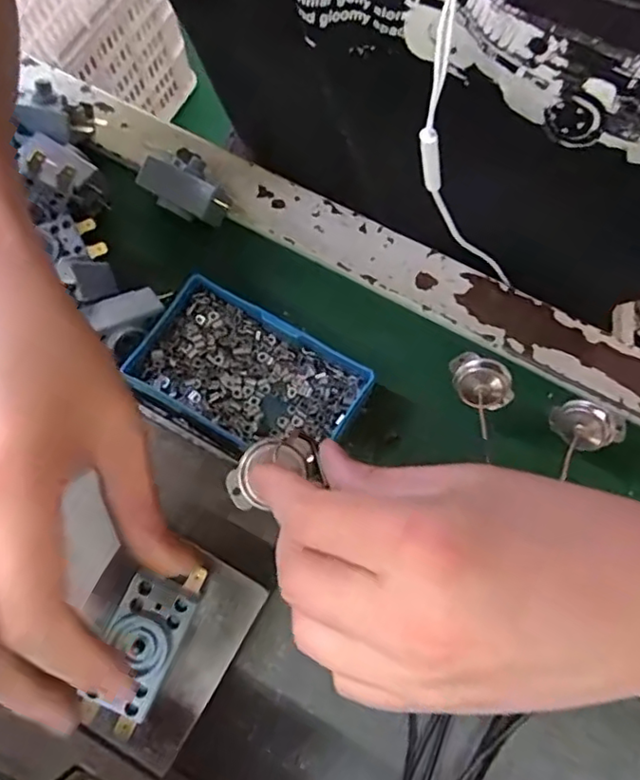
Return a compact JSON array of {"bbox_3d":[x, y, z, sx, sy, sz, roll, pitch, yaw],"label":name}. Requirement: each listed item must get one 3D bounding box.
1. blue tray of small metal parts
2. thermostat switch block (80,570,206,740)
[{"bbox_3d":[-0.037,-0.008,0.320,0.114,0.025,0.066,28,76,9],"label":"blue tray of small metal parts"},{"bbox_3d":[-0.069,0.099,0.232,0.027,0.013,0.065,19,82,7],"label":"thermostat switch block"}]

